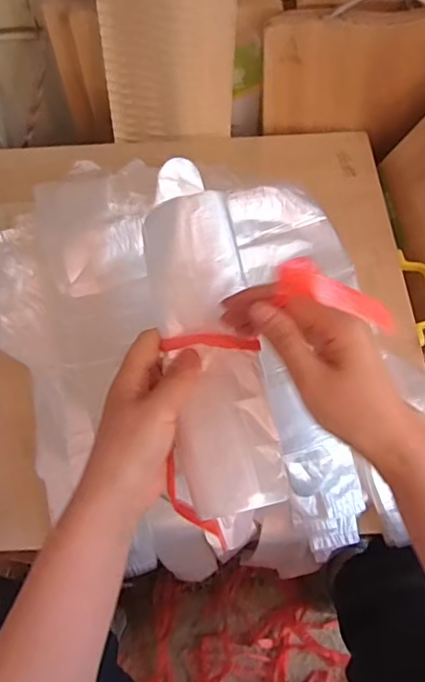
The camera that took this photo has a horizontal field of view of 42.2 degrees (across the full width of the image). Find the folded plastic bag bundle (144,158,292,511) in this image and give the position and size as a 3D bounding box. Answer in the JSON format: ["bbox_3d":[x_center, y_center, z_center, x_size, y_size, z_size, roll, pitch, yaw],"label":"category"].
[{"bbox_3d":[-0.003,-0.005,0.406,0.069,0.024,0.252,-11,83,-4],"label":"folded plastic bag bundle"}]

